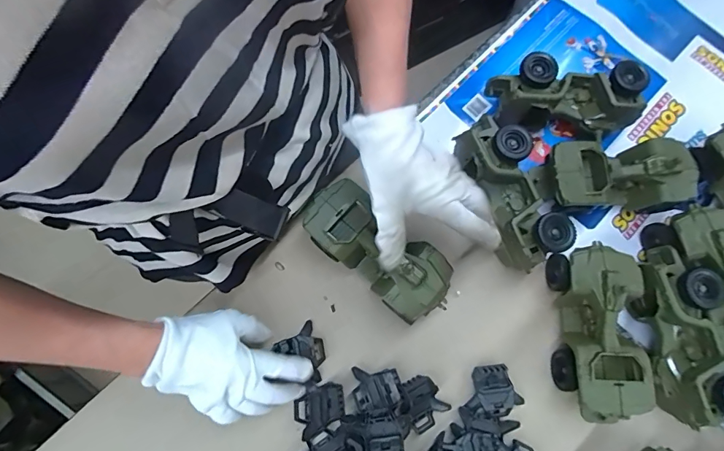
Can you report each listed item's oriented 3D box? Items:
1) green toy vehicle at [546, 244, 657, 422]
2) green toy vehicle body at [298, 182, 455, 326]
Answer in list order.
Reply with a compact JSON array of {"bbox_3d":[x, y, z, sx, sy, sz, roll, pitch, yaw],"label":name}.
[{"bbox_3d":[0.268,0.119,0.472,0.081,0.073,0.186,3,76,-1],"label":"green toy vehicle"},{"bbox_3d":[0.017,0.031,0.478,0.177,0.080,0.076,40,78,9],"label":"green toy vehicle body"}]

